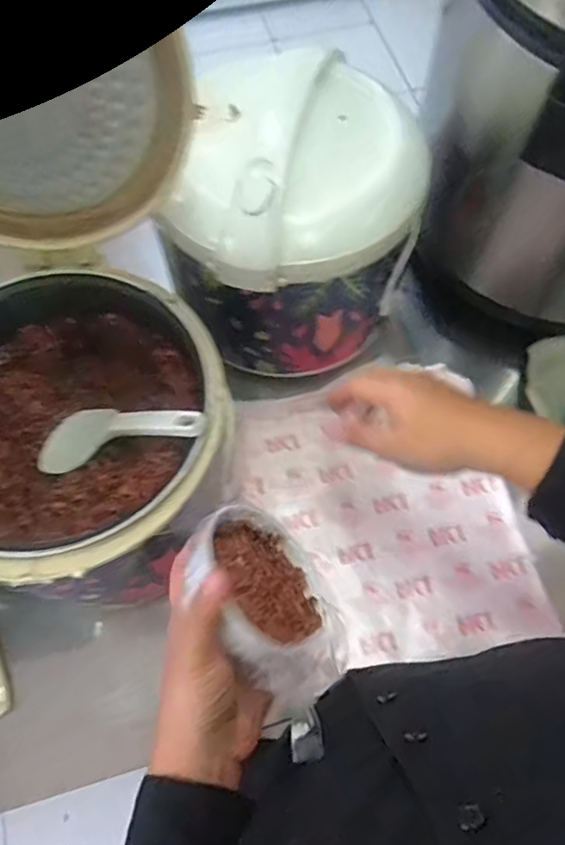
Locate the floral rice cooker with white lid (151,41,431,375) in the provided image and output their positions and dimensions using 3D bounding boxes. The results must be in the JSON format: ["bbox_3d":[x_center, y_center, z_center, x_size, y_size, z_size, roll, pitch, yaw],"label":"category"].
[{"bbox_3d":[0.016,-0.186,0.560,0.200,0.206,0.208,10,66,4],"label":"floral rice cooker with white lid"}]

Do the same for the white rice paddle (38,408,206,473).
[{"bbox_3d":[-0.135,0.007,0.471,0.190,0.016,0.055,-9,60,37],"label":"white rice paddle"}]

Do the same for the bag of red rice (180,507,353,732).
[{"bbox_3d":[-0.006,0.112,0.368,0.072,0.088,0.123,-31,70,-13],"label":"bag of red rice"}]

